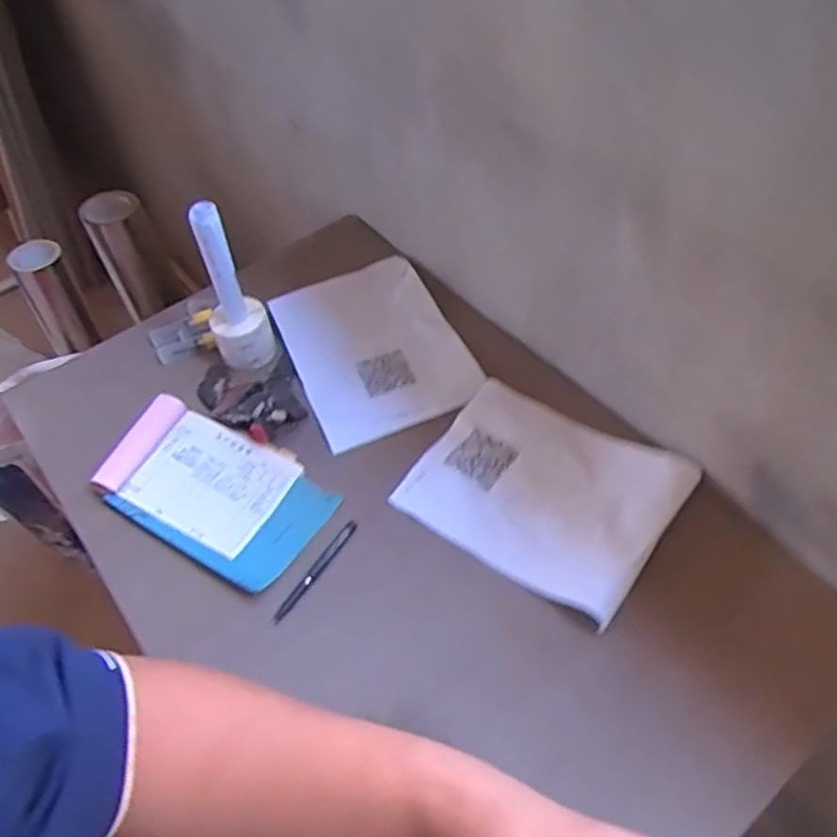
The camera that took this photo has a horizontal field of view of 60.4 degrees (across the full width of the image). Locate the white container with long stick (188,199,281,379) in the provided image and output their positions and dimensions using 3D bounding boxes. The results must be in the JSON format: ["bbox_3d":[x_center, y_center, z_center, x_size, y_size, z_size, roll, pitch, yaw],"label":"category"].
[{"bbox_3d":[-0.224,-0.148,0.846,0.072,0.214,0.075,-18,52,-10],"label":"white container with long stick"}]

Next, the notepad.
[{"bbox_3d":[-0.232,0.075,0.800,0.263,0.034,0.150,24,57,22],"label":"notepad"}]

